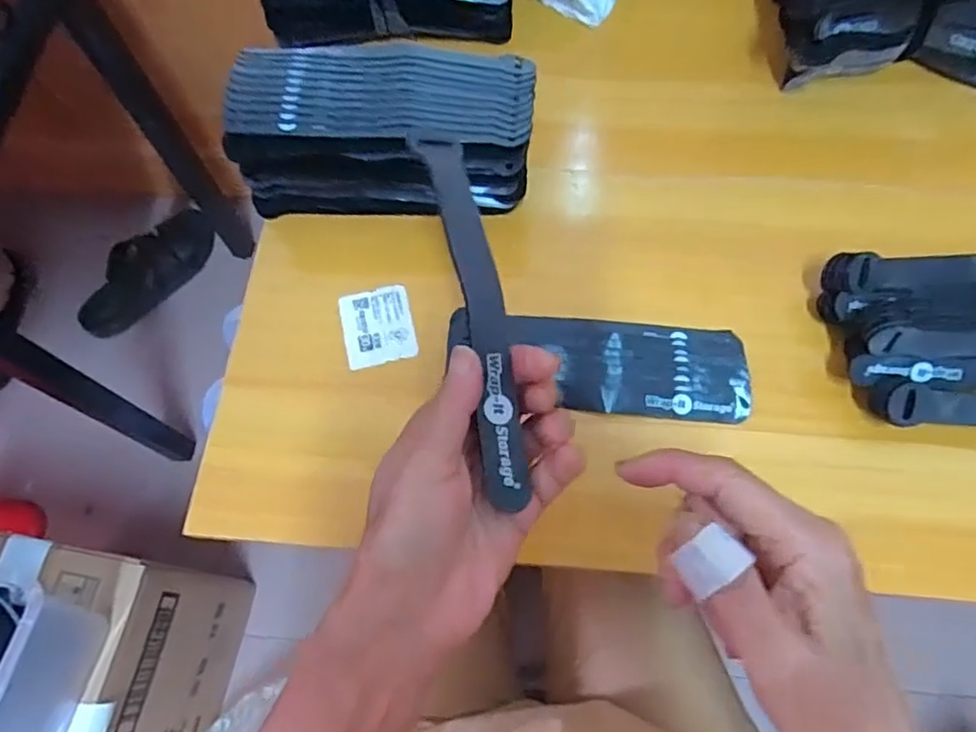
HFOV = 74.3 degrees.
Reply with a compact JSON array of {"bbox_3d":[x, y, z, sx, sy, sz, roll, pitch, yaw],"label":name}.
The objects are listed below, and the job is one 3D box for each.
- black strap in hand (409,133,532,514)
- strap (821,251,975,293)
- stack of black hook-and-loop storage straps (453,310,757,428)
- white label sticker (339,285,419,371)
[{"bbox_3d":[-0.006,-0.031,0.292,0.024,0.019,0.183,-11,71,-2],"label":"black strap in hand"},{"bbox_3d":[0.323,-0.068,0.428,0.199,0.032,0.026,-5,68,0],"label":"strap"},{"bbox_3d":[0.072,-0.002,0.448,0.206,0.012,0.066,5,74,14],"label":"stack of black hook-and-loop storage straps"},{"bbox_3d":[-0.079,-0.029,0.461,0.048,0.005,0.058,-13,69,-3],"label":"white label sticker"}]

